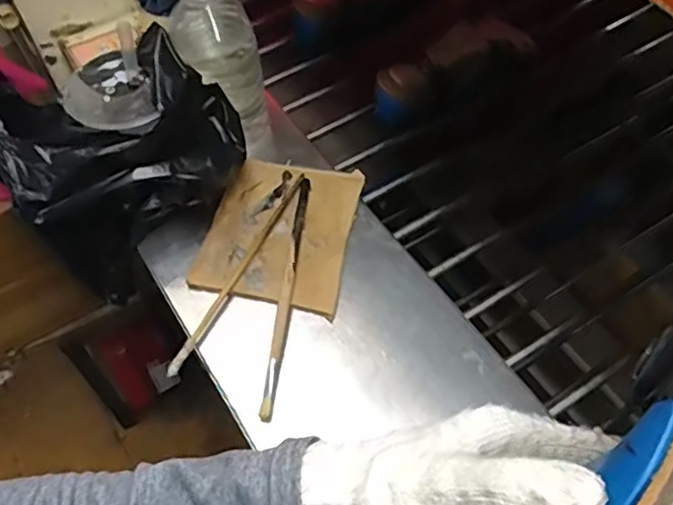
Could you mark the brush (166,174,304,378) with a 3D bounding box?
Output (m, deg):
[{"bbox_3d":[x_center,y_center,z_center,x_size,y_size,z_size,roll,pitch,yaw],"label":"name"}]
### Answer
[{"bbox_3d":[-0.097,0.015,0.673,0.012,0.017,0.259,20,58,16],"label":"brush"}]

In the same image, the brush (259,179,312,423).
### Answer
[{"bbox_3d":[-0.049,0.032,0.654,0.012,0.010,0.278,4,55,5],"label":"brush"}]

